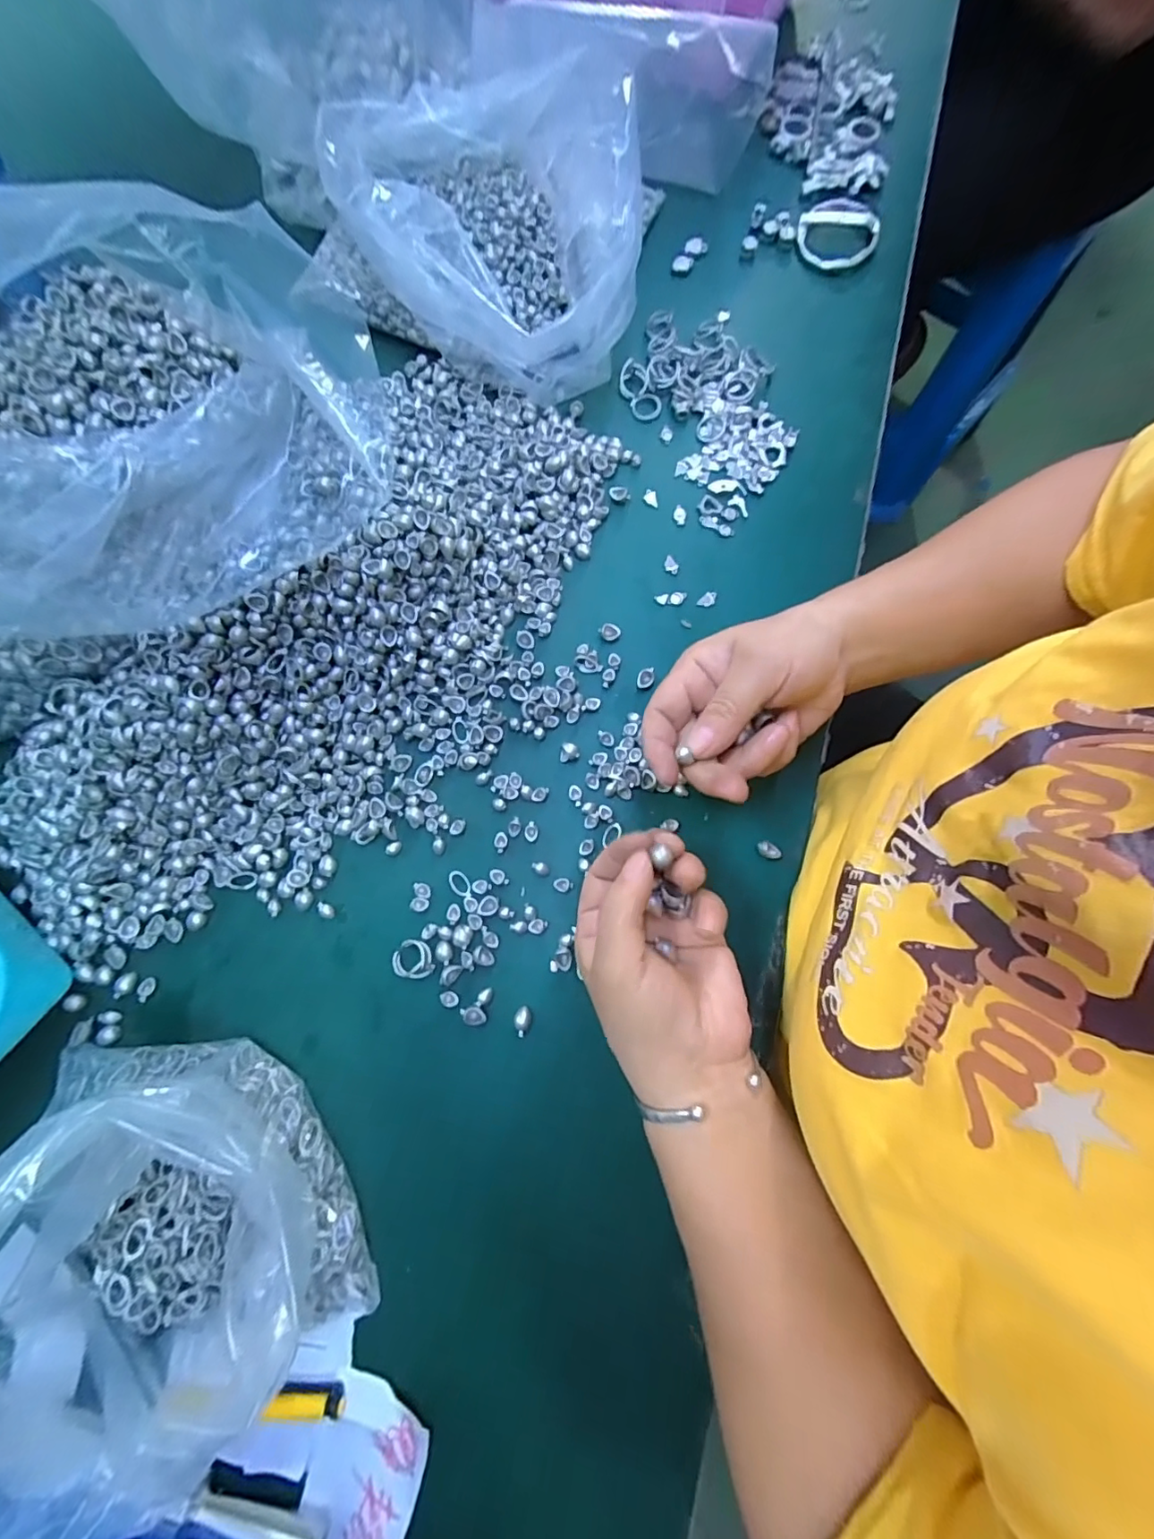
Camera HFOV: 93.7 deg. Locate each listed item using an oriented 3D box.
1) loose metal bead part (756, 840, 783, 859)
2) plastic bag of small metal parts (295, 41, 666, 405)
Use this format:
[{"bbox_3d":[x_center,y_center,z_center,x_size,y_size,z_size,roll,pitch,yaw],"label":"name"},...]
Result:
[{"bbox_3d":[0.112,0.048,0.316,0.015,0.005,0.008,29,80,5],"label":"loose metal bead part"},{"bbox_3d":[-0.068,-0.371,0.364,0.234,0.081,0.172,19,79,3],"label":"plastic bag of small metal parts"}]

